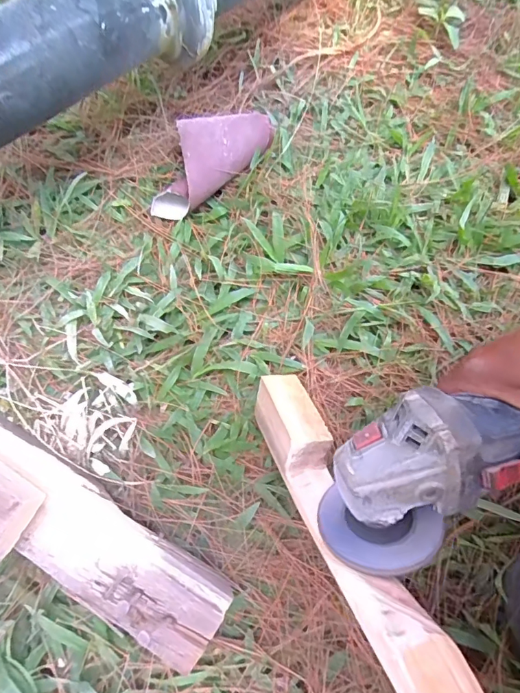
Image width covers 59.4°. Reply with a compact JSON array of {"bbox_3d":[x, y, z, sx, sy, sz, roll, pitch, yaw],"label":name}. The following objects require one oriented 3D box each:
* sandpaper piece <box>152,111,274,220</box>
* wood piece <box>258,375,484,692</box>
[{"bbox_3d":[-0.064,-0.214,0.513,0.164,0.042,0.087,-44,74,3],"label":"sandpaper piece"},{"bbox_3d":[0.062,0.129,0.319,0.043,0.042,0.294,-18,40,-9],"label":"wood piece"}]

